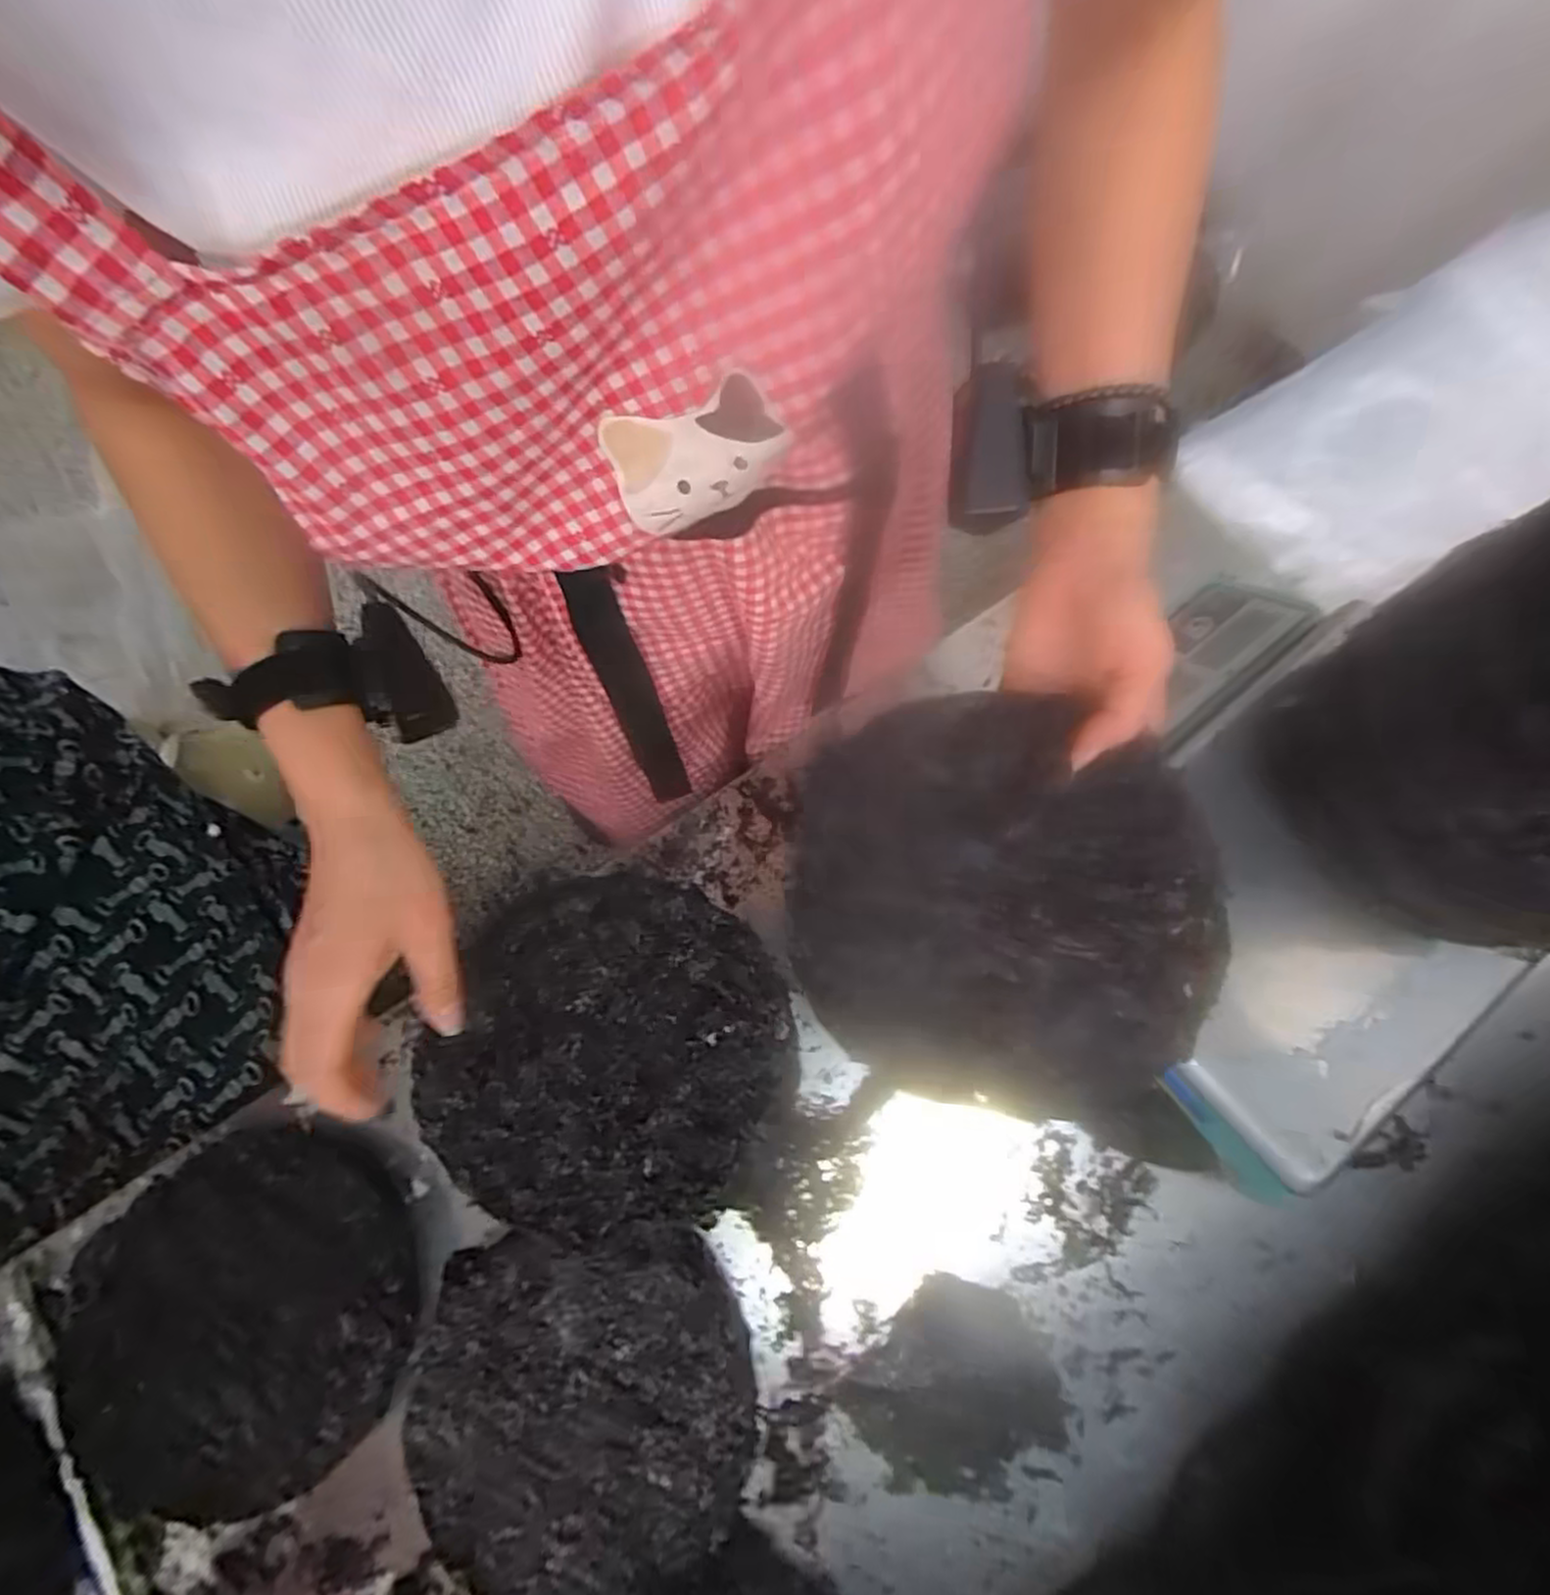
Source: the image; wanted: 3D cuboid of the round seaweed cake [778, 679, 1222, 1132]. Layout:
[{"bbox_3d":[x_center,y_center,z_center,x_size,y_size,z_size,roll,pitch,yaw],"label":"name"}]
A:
[{"bbox_3d":[0.105,0.045,0.351,0.175,0.005,0.196,-24,76,17],"label":"round seaweed cake"}]

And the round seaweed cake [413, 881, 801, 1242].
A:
[{"bbox_3d":[-0.104,0.148,0.439,0.218,0.019,0.194,-10,74,-2],"label":"round seaweed cake"}]

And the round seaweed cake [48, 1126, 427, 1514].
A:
[{"bbox_3d":[-0.359,0.344,0.482,0.237,0.038,0.208,-30,71,-9],"label":"round seaweed cake"}]

